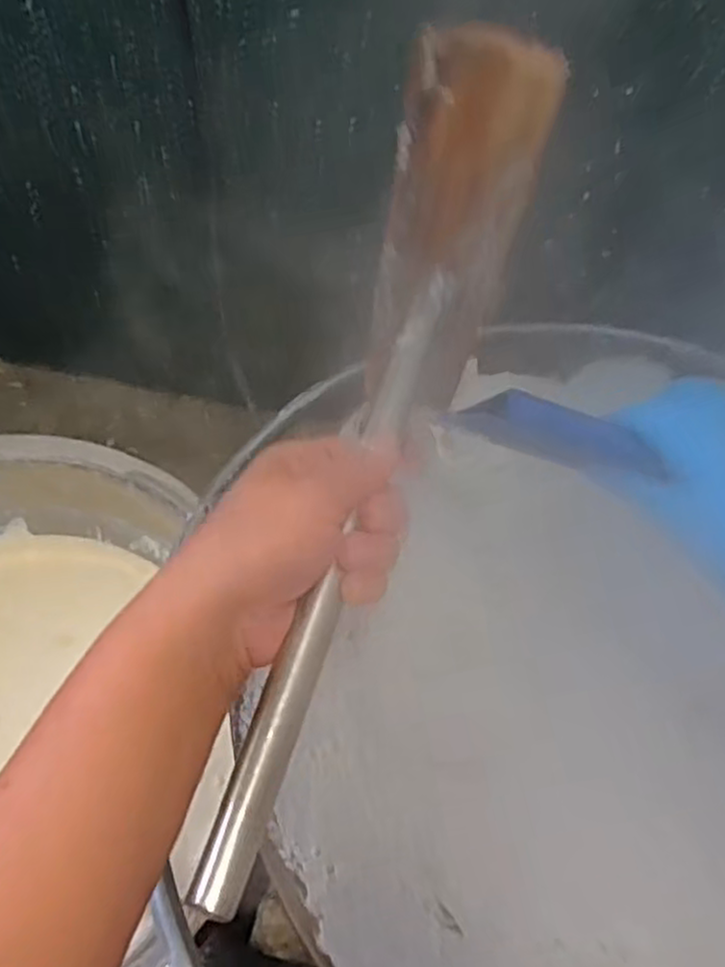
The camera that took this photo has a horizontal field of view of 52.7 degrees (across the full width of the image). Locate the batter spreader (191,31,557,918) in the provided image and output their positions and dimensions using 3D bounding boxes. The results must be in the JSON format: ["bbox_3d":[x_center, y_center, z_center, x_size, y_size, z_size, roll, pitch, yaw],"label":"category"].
[{"bbox_3d":[0.004,0.000,0.278,0.056,0.122,0.304,16,72,6],"label":"batter spreader"}]

